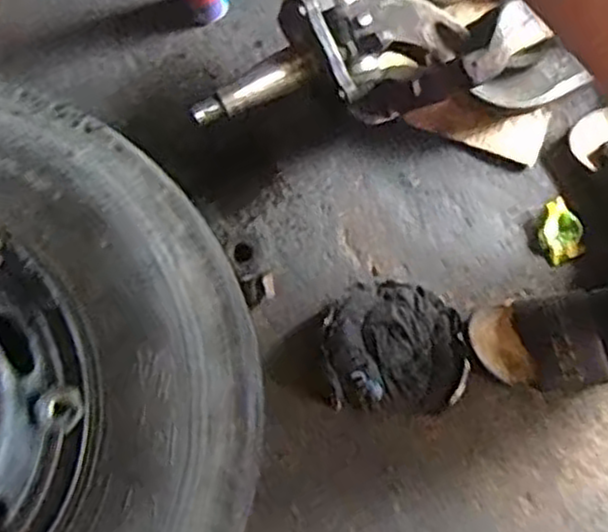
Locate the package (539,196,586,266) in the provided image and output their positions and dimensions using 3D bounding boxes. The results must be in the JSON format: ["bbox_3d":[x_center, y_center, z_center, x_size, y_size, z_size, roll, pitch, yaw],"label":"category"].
[{"bbox_3d":[0.316,-0.044,0.938,0.049,0.018,0.073,-21,80,-5],"label":"package"}]

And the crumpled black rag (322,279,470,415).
[{"bbox_3d":[0.107,0.093,0.886,0.163,0.051,0.148,4,79,0],"label":"crumpled black rag"}]

